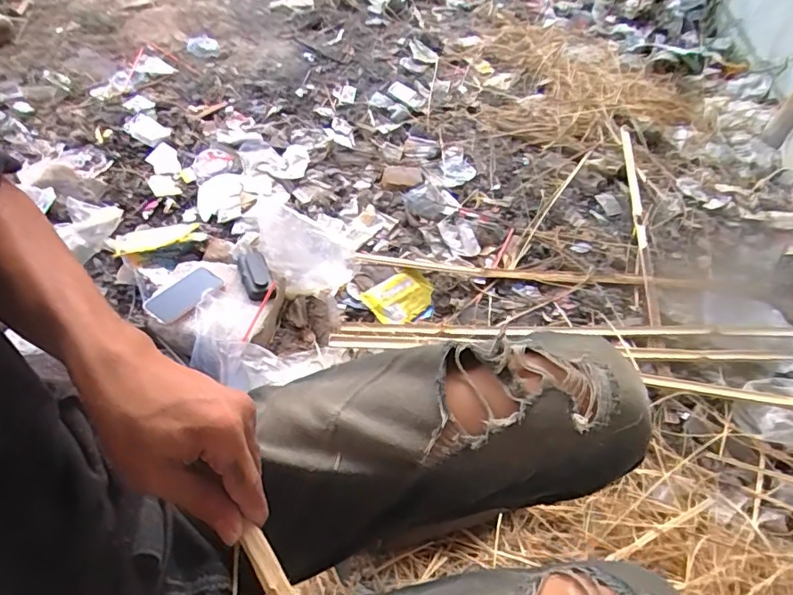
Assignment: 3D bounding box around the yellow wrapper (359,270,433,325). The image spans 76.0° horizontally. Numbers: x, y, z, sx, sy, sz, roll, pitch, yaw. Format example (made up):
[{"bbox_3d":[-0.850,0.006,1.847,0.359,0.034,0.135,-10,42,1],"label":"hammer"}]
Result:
[{"bbox_3d":[0.009,0.000,1.049,0.142,0.029,0.101,-32,63,-29],"label":"yellow wrapper"}]

